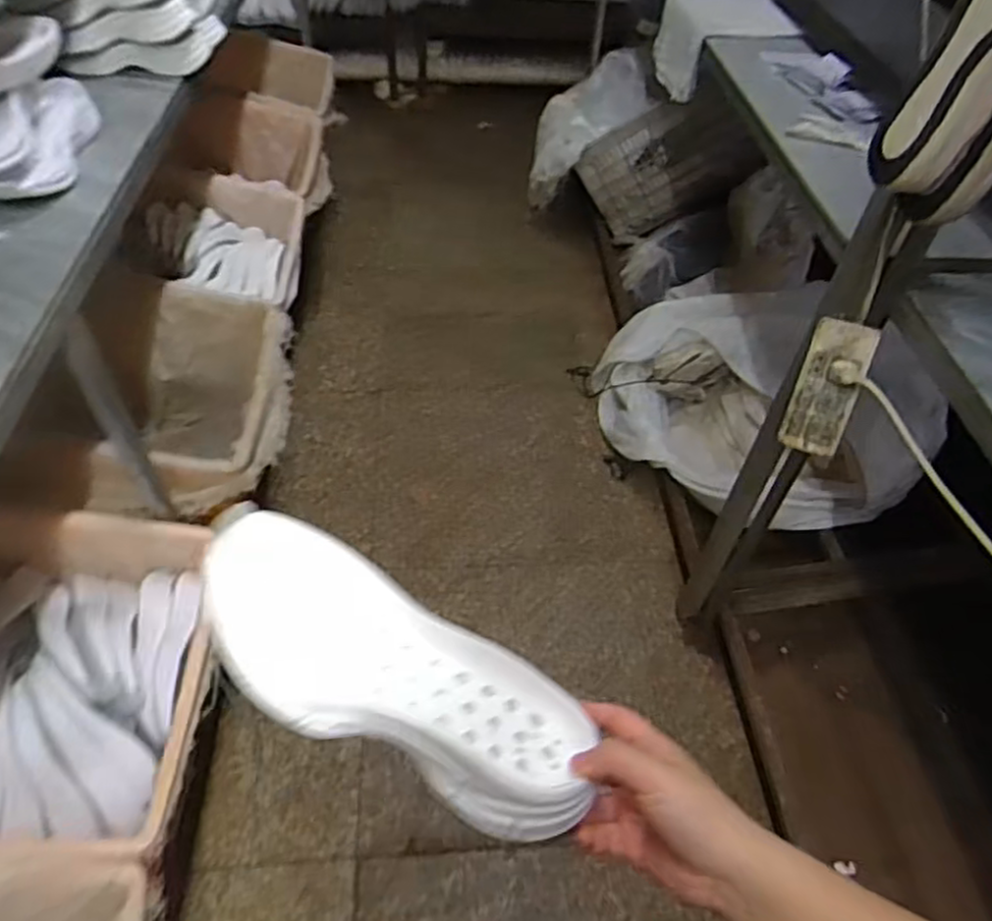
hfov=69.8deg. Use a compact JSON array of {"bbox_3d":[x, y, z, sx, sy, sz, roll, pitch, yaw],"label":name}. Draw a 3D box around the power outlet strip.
[{"bbox_3d":[0.436,-0.094,0.942,0.023,0.178,0.082,-17,37,-41],"label":"power outlet strip"}]

